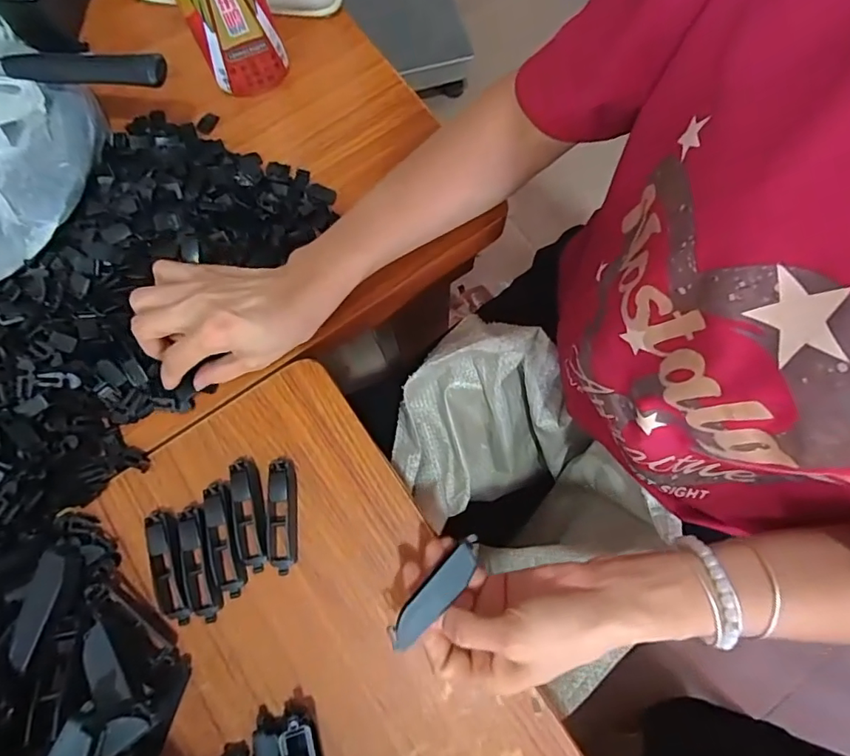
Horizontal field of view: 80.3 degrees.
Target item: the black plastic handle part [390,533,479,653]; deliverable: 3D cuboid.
[{"bbox_3d":[0.007,0.127,0.298,0.018,0.007,0.075,40,74,10],"label":"black plastic handle part"}]

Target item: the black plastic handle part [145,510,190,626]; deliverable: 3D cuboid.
[{"bbox_3d":[-0.177,0.130,0.347,0.020,0.015,0.077,-13,75,-3],"label":"black plastic handle part"}]

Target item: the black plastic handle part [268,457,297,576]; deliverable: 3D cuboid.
[{"bbox_3d":[-0.101,0.096,0.353,0.019,0.014,0.078,-5,75,-1],"label":"black plastic handle part"}]

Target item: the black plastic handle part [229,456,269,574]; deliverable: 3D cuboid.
[{"bbox_3d":[-0.124,0.095,0.354,0.020,0.013,0.078,-11,75,-2],"label":"black plastic handle part"}]

